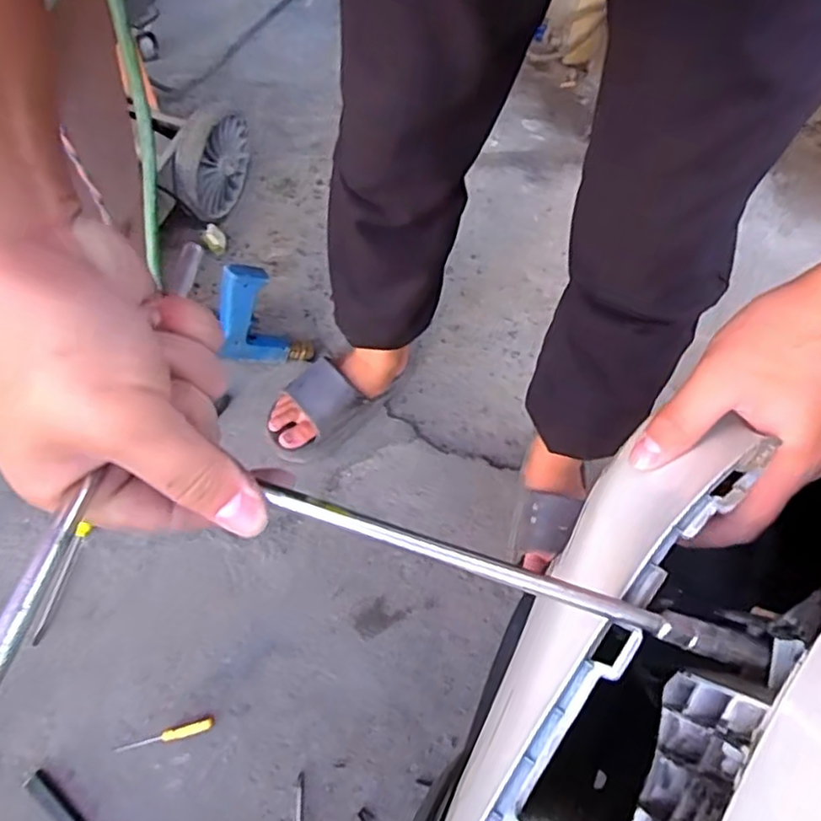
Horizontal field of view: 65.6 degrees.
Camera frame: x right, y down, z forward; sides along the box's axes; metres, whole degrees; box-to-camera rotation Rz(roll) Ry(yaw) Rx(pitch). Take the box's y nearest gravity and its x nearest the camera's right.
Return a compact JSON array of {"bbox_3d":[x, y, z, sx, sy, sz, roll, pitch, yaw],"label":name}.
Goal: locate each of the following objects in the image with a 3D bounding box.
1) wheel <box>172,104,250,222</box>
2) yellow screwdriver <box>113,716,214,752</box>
[{"bbox_3d":[-0.337,-0.425,1.111,0.036,0.198,0.189,25,61,10],"label":"wheel"},{"bbox_3d":[-0.307,0.406,0.794,0.121,0.010,0.016,-11,61,-10],"label":"yellow screwdriver"}]

